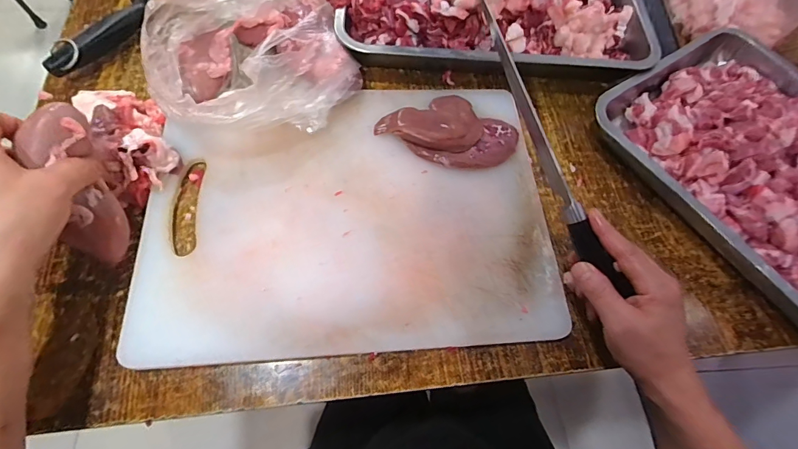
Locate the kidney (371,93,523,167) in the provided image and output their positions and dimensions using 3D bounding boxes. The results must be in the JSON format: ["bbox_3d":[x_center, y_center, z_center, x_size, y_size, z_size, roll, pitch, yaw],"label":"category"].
[{"bbox_3d":[0.059,-0.107,0.434,0.136,0.019,0.097,32,68,9],"label":"kidney"}]

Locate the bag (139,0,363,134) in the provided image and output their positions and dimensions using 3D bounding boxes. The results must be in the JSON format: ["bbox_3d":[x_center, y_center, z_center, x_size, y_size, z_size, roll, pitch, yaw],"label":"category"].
[{"bbox_3d":[-0.147,-0.185,0.414,0.195,0.095,0.193,-12,68,-10],"label":"bag"}]

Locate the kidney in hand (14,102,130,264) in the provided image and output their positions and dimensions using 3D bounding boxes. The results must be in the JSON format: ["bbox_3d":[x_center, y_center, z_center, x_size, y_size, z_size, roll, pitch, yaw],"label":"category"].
[{"bbox_3d":[-0.261,-0.030,0.320,0.042,0.032,0.131,-14,109,-9],"label":"kidney in hand"}]

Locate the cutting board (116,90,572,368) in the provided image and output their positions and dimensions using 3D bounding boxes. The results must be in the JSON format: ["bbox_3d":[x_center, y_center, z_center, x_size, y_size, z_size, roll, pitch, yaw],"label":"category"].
[{"bbox_3d":[-0.044,-0.023,0.389,0.380,0.017,0.277,-3,64,-4],"label":"cutting board"}]

